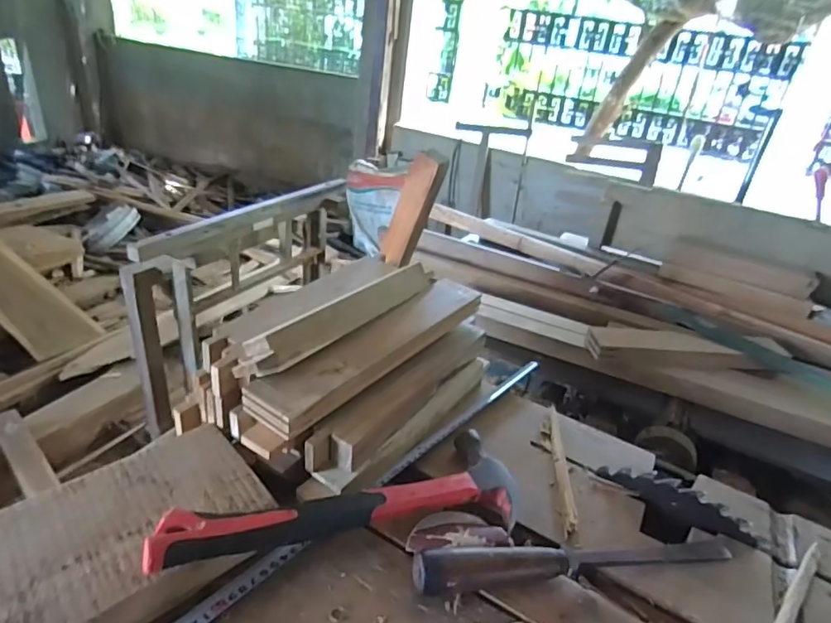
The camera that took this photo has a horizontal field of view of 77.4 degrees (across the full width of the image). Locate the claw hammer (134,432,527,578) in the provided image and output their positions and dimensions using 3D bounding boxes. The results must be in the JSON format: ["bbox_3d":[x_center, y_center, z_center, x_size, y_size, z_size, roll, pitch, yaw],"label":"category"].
[{"bbox_3d":[-0.047,0.170,0.447,0.324,0.065,0.110,-10,34,-29],"label":"claw hammer"}]

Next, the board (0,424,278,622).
[{"bbox_3d":[-0.251,0.189,0.397,0.133,0.041,0.259,31,37,34],"label":"board"}]

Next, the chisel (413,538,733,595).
[{"bbox_3d":[0.150,0.214,0.462,0.306,0.038,0.050,1,30,-12],"label":"chisel"}]

